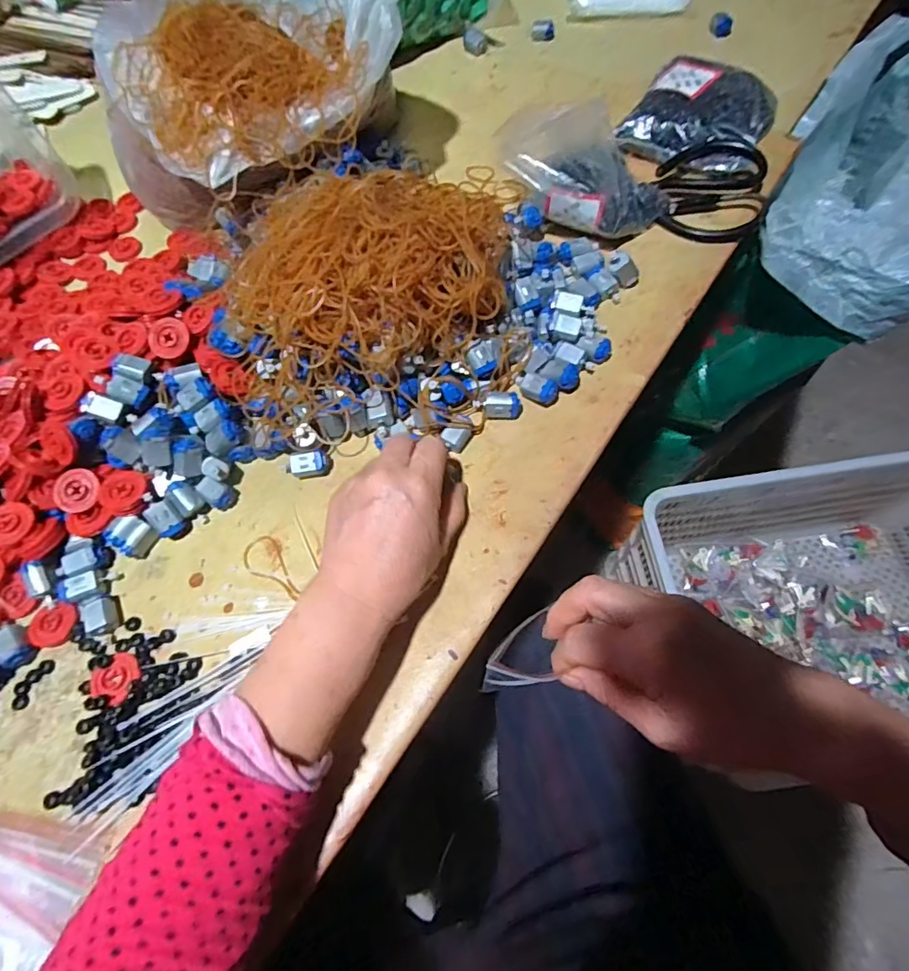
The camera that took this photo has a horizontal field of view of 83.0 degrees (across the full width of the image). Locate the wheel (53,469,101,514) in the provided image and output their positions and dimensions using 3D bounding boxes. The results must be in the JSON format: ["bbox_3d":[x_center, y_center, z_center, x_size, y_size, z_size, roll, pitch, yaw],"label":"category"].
[{"bbox_3d":[-0.282,0.003,0.384,0.034,0.008,0.032,0,93,-1],"label":"wheel"}]

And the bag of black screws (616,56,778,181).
[{"bbox_3d":[0.244,-0.367,0.509,0.129,0.042,0.115,27,70,15],"label":"bag of black screws"}]

